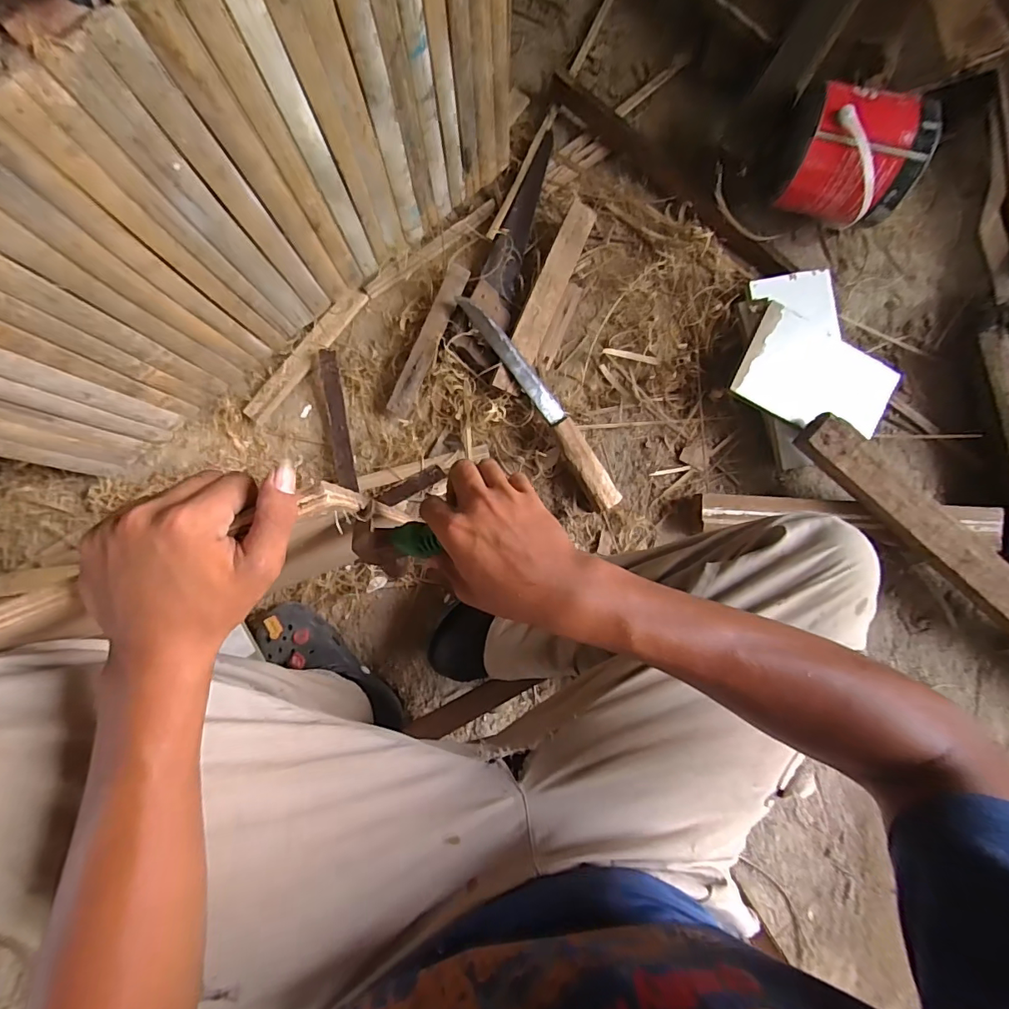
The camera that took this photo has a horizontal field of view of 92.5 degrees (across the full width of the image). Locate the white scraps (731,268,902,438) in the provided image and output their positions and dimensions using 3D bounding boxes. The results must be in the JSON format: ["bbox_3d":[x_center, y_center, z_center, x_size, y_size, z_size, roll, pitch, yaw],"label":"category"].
[{"bbox_3d":[0.480,-0.238,0.735,0.225,0.035,0.228,12,82,1],"label":"white scraps"}]

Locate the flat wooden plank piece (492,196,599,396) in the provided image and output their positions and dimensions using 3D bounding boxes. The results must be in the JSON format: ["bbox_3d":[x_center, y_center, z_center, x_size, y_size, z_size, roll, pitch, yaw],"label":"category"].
[{"bbox_3d":[0.065,-0.318,0.740,0.045,0.012,0.317,24,87,-17],"label":"flat wooden plank piece"}]

